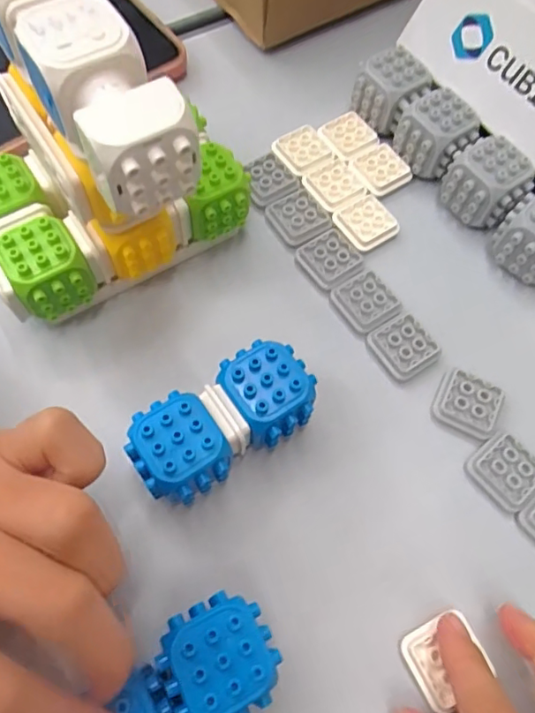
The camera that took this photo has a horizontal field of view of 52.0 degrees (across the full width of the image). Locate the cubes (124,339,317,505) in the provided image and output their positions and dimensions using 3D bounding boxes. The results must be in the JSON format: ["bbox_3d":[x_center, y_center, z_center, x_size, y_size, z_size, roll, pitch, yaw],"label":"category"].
[{"bbox_3d":[-0.017,0.027,0.222,0.075,0.035,0.036,-32,71,-15],"label":"cubes"}]

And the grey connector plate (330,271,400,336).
[{"bbox_3d":[0.047,-0.026,0.263,0.025,0.005,0.027,-31,71,-15],"label":"grey connector plate"}]

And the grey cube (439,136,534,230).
[{"bbox_3d":[0.112,-0.087,0.280,0.036,0.034,0.035,35,69,12],"label":"grey cube"}]

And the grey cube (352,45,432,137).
[{"bbox_3d":[0.068,-0.144,0.299,0.031,0.028,0.029,-37,73,-17],"label":"grey cube"}]

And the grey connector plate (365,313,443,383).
[{"bbox_3d":[0.064,-0.004,0.254,0.026,0.005,0.026,-28,70,-14],"label":"grey connector plate"}]

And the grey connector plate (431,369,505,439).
[{"bbox_3d":[0.089,0.021,0.244,0.029,0.006,0.024,28,68,10],"label":"grey connector plate"}]

